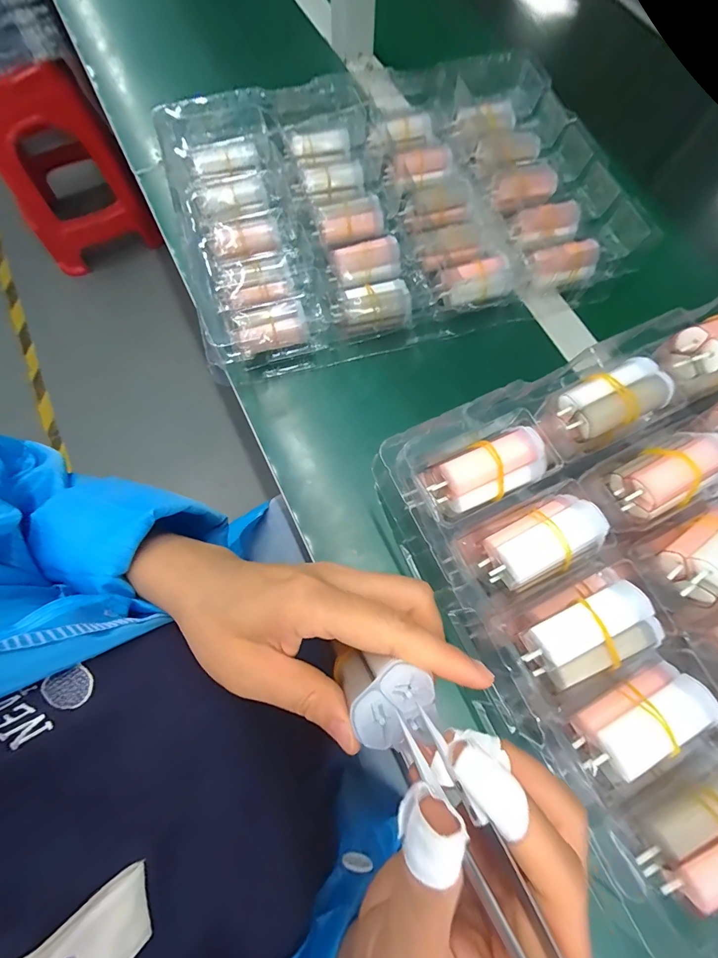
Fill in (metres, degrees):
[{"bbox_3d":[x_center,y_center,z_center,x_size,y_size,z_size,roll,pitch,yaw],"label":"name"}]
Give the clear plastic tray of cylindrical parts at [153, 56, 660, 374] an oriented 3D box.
[{"bbox_3d":[0.032,-0.275,0.372,0.394,0.052,0.281,-15,74,-6],"label":"clear plastic tray of cylindrical parts"}]

